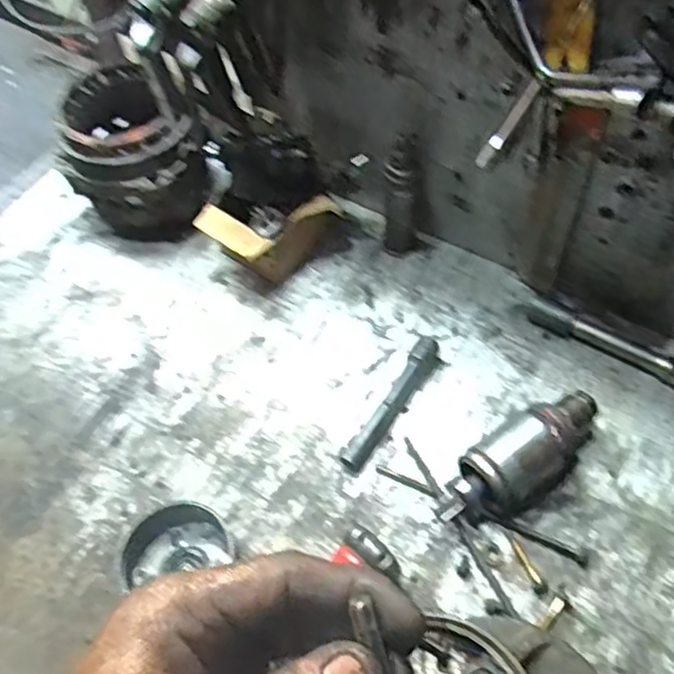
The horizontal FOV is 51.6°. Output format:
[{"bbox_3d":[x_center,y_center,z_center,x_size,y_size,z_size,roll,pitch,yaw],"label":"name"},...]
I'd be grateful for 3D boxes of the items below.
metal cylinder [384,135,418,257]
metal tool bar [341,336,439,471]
[{"bbox_3d":[0.057,-0.121,0.615,0.027,0.123,0.023,2,57,4],"label":"metal cylinder"},{"bbox_3d":[0.047,0.051,0.573,0.017,0.023,0.133,28,62,19],"label":"metal tool bar"}]

